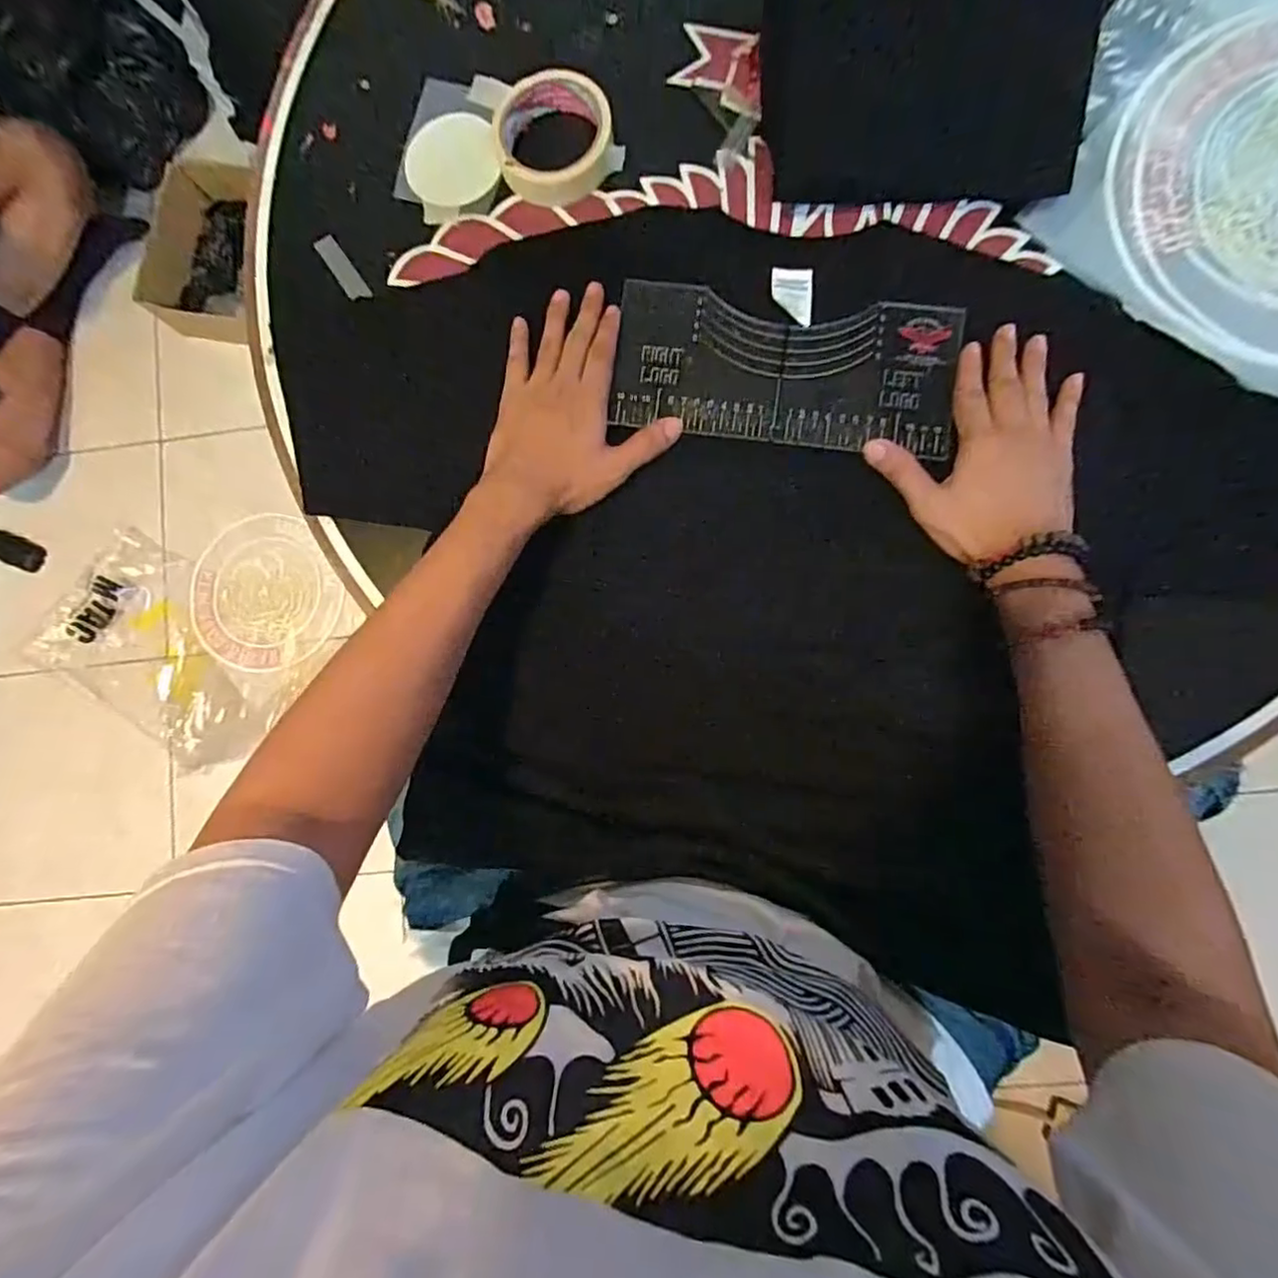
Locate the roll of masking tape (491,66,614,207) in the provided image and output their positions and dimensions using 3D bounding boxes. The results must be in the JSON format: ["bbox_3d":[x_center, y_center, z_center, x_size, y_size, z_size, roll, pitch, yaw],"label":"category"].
[{"bbox_3d":[-0.068,-0.403,0.488,0.093,0.022,0.097,0,85,5],"label":"roll of masking tape"}]

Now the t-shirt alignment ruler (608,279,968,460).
[{"bbox_3d":[0.111,-0.210,0.469,0.251,0.009,0.115,7,87,4],"label":"t-shirt alignment ruler"}]

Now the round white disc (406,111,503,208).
[{"bbox_3d":[-0.150,-0.387,0.494,0.078,0.014,0.056,-15,120,5],"label":"round white disc"}]

